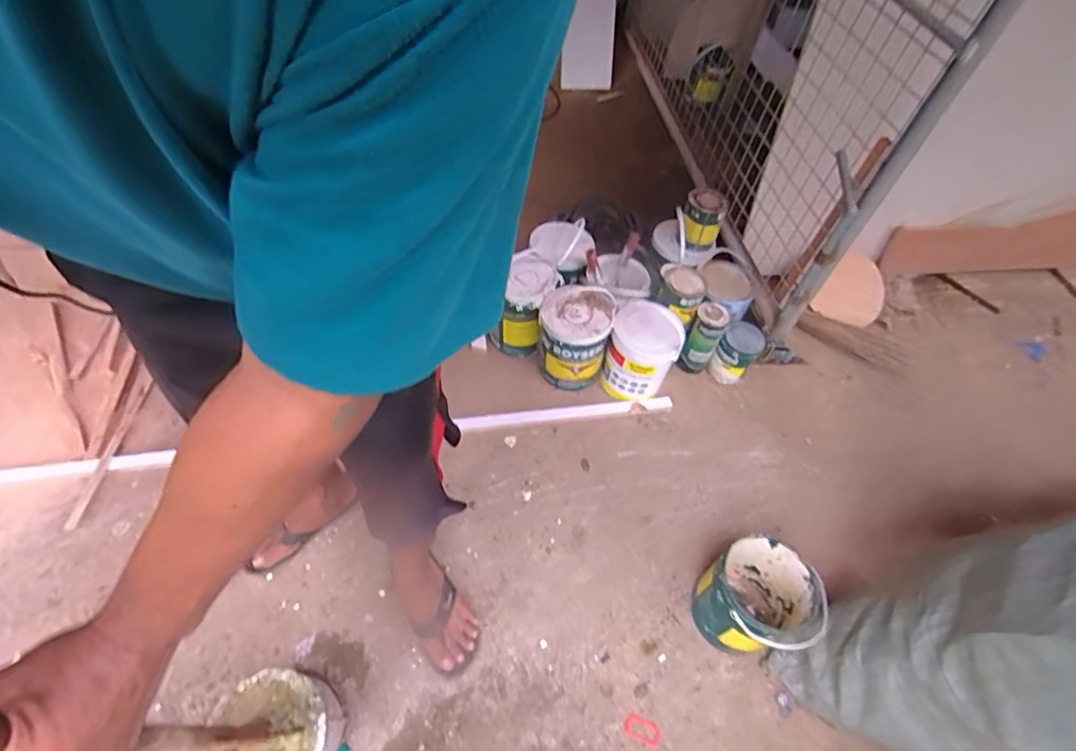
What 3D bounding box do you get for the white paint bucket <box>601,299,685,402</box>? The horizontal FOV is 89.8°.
[{"bbox_3d":[0.265,-0.053,1.378,0.168,0.221,0.169,3,53,-5],"label":"white paint bucket"}]

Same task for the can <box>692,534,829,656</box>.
[{"bbox_3d":[0.407,0.429,1.026,0.172,0.181,0.176,3,53,-5],"label":"can"}]

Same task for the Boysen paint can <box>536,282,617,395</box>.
[{"bbox_3d":[0.093,-0.084,1.372,0.170,0.238,0.183,3,53,-5],"label":"Boysen paint can"}]

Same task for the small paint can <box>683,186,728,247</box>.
[{"bbox_3d":[0.436,-0.416,1.439,0.096,0.134,0.088,13,53,3],"label":"small paint can"}]

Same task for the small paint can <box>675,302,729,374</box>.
[{"bbox_3d":[0.427,-0.092,1.413,0.084,0.202,0.081,3,53,-5],"label":"small paint can"}]

